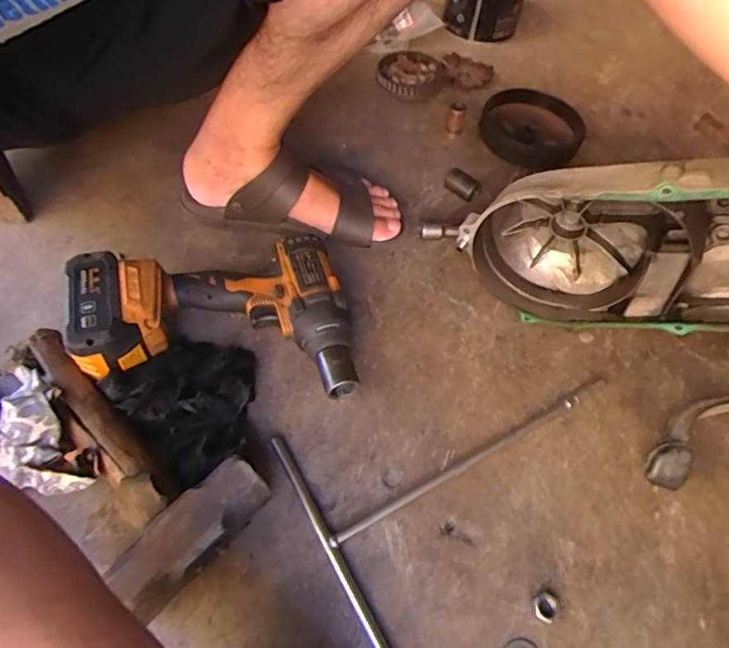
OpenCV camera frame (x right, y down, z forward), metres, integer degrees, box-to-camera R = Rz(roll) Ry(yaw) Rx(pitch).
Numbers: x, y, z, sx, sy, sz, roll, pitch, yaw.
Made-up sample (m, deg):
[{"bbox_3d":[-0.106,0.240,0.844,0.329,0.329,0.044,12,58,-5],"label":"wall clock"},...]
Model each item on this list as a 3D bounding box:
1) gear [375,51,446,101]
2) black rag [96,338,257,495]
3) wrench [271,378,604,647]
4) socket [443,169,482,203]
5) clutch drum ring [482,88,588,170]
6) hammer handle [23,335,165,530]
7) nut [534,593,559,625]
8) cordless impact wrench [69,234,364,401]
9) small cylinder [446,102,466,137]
[{"bbox_3d":[0.068,-0.368,0.759,0.097,0.029,0.097,2,56,-2],"label":"gear"},{"bbox_3d":[-0.142,0.065,0.443,0.117,0.043,0.122,-38,67,-25],"label":"black rag"},{"bbox_3d":[0.092,0.120,0.435,0.286,0.014,0.186,-22,61,-18],"label":"wrench"},{"bbox_3d":[0.120,-0.173,0.629,0.022,0.025,0.047,-32,64,-23],"label":"socket"},{"bbox_3d":[0.222,-0.260,0.688,0.125,0.038,0.128,2,56,-3],"label":"clutch drum ring"},{"bbox_3d":[-0.222,0.073,0.408,0.037,0.022,0.203,-35,66,-24],"label":"hammer handle"},{"bbox_3d":[0.136,0.213,0.380,0.019,0.010,0.019,12,56,3],"label":"nut"},{"bbox_3d":[-0.135,-0.010,0.472,0.245,0.073,0.159,-1,56,-5],"label":"cordless impact wrench"},{"bbox_3d":[0.125,-0.278,0.688,0.021,0.043,0.022,12,56,3],"label":"small cylinder"}]

